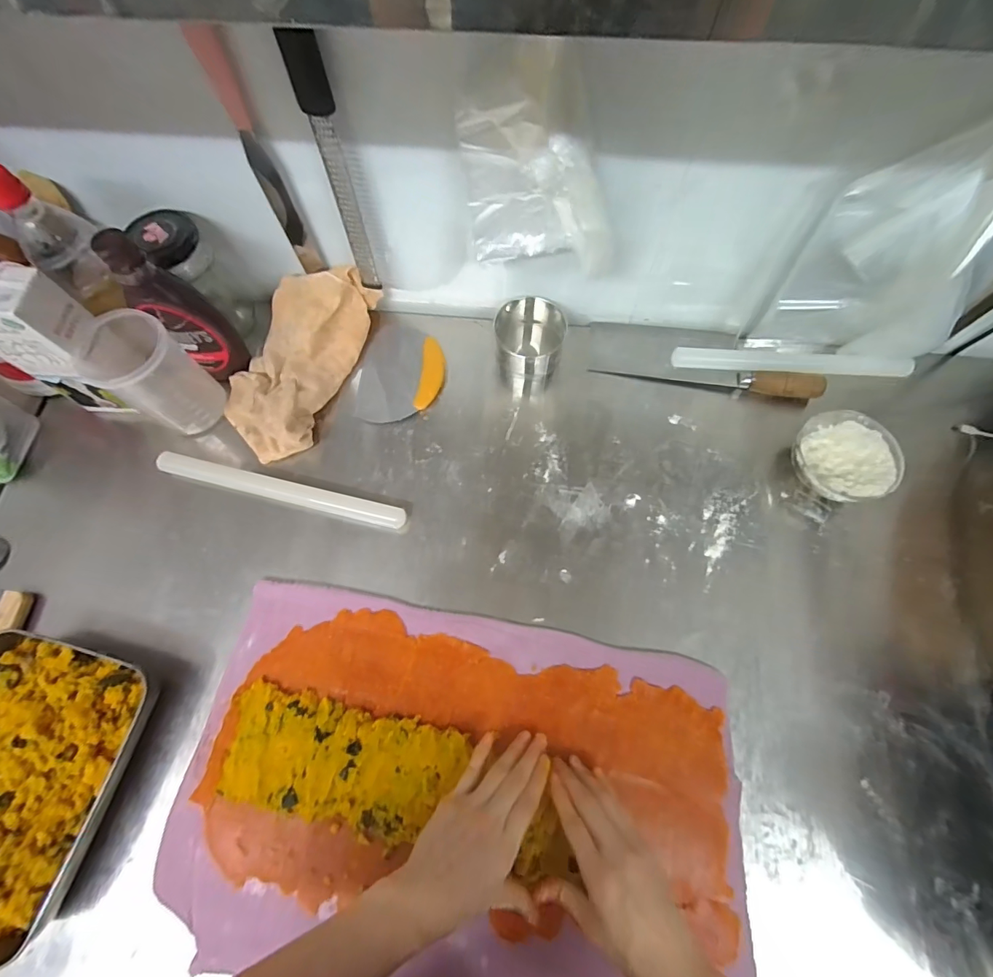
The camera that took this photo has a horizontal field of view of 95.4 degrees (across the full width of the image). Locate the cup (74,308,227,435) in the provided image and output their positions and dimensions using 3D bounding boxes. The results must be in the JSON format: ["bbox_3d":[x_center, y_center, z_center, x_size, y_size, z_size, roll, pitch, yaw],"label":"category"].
[{"bbox_3d":[-0.422,-0.139,0.556,0.095,0.124,0.091,0,68,1],"label":"cup"}]

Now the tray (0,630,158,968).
[{"bbox_3d":[-0.483,0.293,0.446,0.198,0.045,0.259,13,69,6],"label":"tray"}]

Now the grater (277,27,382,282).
[{"bbox_3d":[-0.163,-0.321,0.480,0.032,0.249,0.020,-16,71,-5],"label":"grater"}]

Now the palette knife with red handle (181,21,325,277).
[{"bbox_3d":[-0.253,-0.349,0.504,0.041,0.262,0.020,7,71,3],"label":"palette knife with red handle"}]

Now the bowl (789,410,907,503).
[{"bbox_3d":[0.420,-0.031,0.556,0.110,0.054,0.119,0,68,1],"label":"bowl"}]

